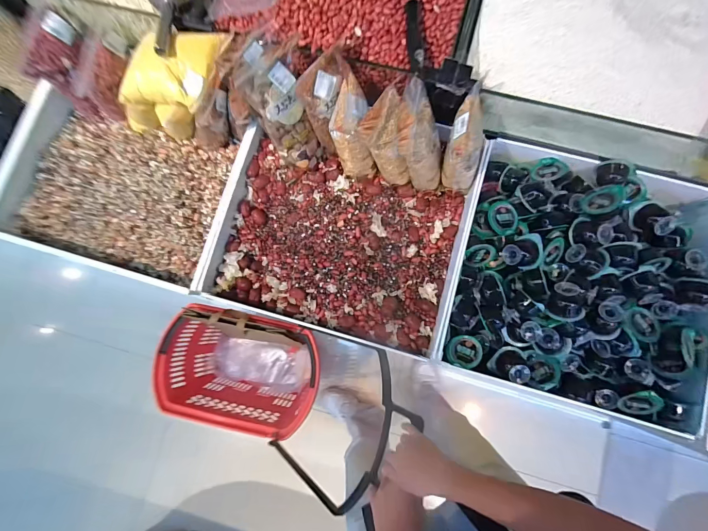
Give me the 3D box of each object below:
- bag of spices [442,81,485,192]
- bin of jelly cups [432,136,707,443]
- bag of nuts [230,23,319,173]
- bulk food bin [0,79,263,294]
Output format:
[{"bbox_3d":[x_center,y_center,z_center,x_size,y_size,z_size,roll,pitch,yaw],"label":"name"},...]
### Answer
[{"bbox_3d":[0.185,-0.195,0.542,0.067,0.161,0.104,13,81,4],"label":"bag of spices"},{"bbox_3d":[0.377,0.015,0.566,0.406,0.090,0.409,16,81,4],"label":"bin of jelly cups"},{"bbox_3d":[-0.113,-0.252,0.555,0.097,0.201,0.066,-25,37,-2],"label":"bag of nuts"},{"bbox_3d":[-0.417,-0.143,0.629,0.411,0.064,0.288,16,81,4],"label":"bulk food bin"}]

